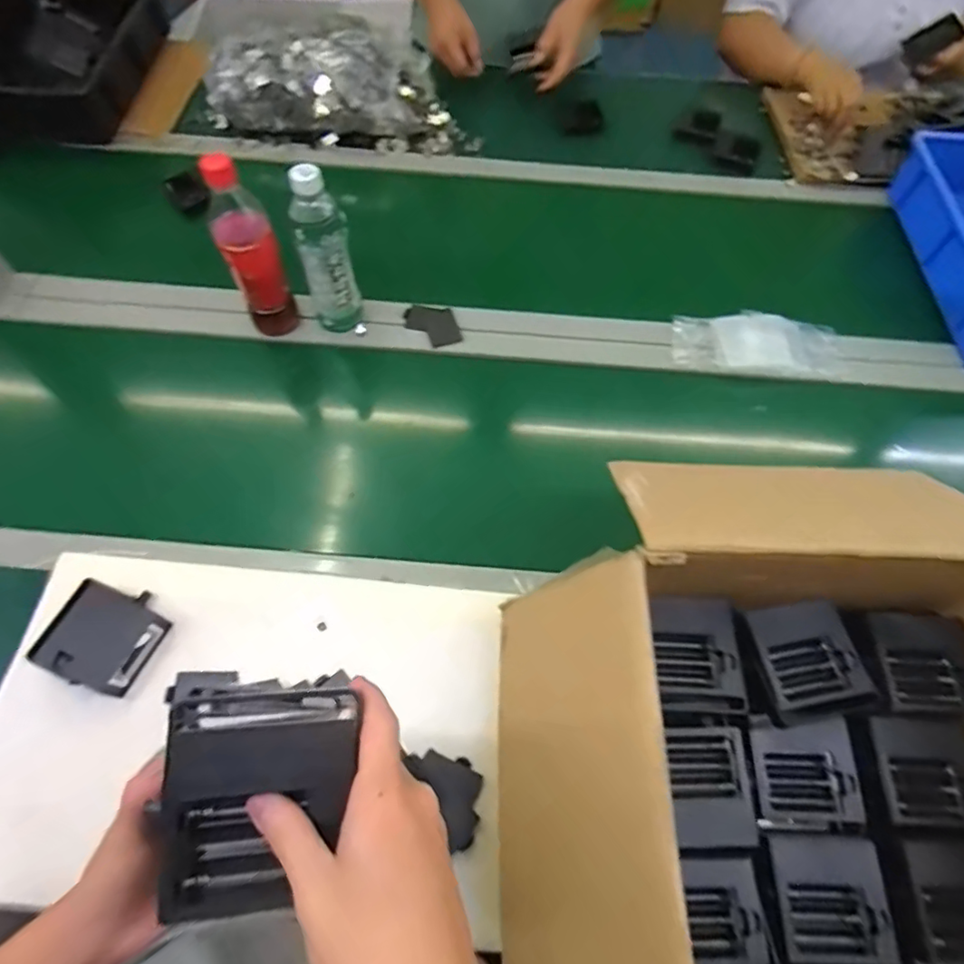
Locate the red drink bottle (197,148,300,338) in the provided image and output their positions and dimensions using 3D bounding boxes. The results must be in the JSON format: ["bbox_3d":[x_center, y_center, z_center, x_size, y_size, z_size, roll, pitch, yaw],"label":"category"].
[{"bbox_3d":[-0.280,-0.279,0.703,0.061,0.221,0.061,-19,65,-11],"label":"red drink bottle"}]

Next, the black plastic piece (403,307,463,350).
[{"bbox_3d":[-0.068,-0.217,0.816,0.066,0.006,0.076,-19,65,-11],"label":"black plastic piece"}]

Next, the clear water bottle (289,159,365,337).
[{"bbox_3d":[-0.191,-0.275,0.723,0.061,0.223,0.051,-19,65,-11],"label":"clear water bottle"}]

